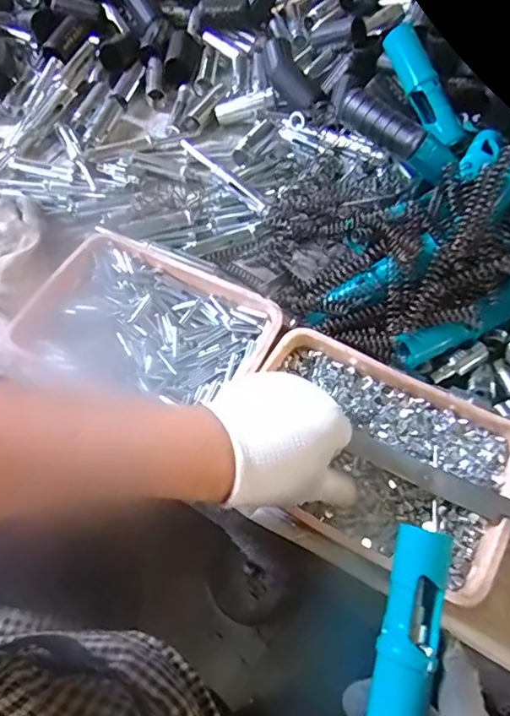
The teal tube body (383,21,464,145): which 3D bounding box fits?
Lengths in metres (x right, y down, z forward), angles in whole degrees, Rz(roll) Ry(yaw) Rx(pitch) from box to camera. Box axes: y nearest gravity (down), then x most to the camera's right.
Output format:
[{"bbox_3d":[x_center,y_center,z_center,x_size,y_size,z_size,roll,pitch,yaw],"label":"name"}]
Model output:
[{"bbox_3d":[0.161,-0.259,0.477,0.029,0.021,0.118,-29,92,-13],"label":"teal tube body"}]

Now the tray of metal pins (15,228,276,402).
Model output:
[{"bbox_3d":[-0.088,-0.024,0.431,0.200,0.037,0.136,22,64,11],"label":"tray of metal pins"}]

